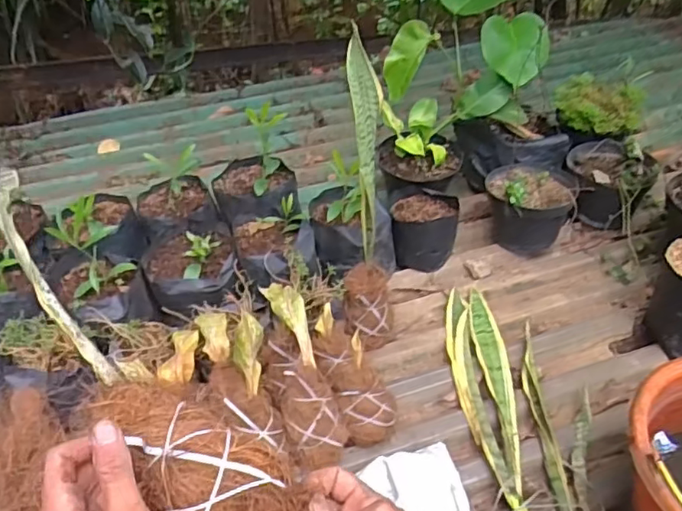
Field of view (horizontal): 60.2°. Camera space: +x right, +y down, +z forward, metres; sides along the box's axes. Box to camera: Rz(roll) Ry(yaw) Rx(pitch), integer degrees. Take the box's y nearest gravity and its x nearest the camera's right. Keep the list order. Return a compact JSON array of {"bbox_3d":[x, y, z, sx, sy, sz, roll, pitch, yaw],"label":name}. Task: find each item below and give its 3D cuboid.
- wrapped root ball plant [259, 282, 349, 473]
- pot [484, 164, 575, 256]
[{"bbox_3d":[-0.056,0.164,0.862,0.081,0.109,0.282,-9,76,-19],"label":"wrapped root ball plant"},{"bbox_3d":[0.364,-0.101,1.194,0.147,0.142,0.157,1,43,0],"label":"pot"}]

